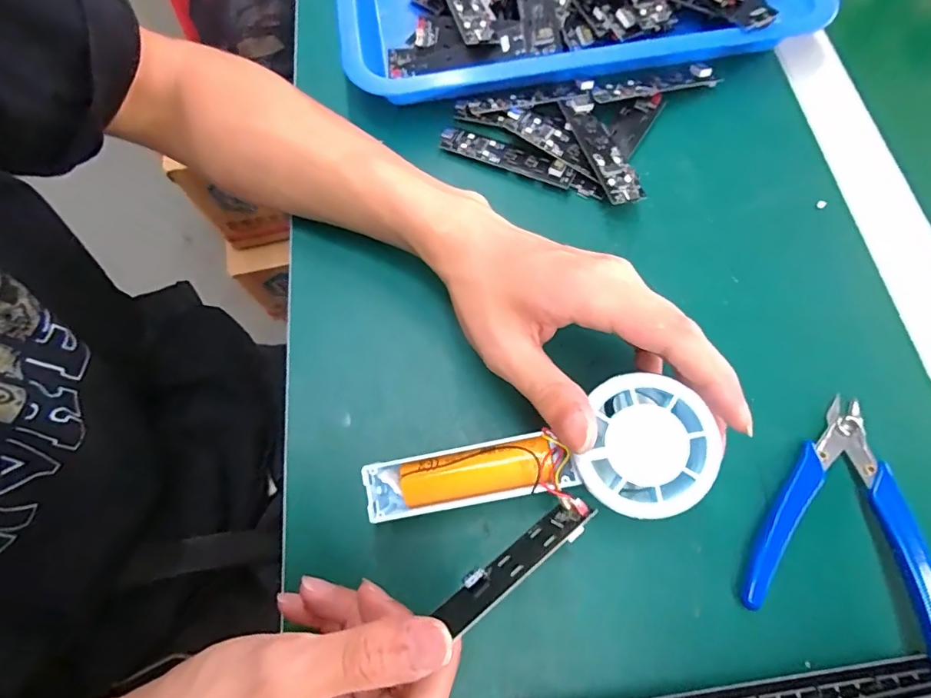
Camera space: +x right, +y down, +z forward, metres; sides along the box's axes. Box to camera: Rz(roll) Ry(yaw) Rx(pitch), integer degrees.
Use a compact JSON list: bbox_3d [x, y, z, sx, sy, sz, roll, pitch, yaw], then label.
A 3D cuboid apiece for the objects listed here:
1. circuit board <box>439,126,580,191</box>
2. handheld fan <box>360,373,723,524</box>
[{"bbox_3d":[0.026,-0.126,0.325,0.093,0.006,0.019,25,71,15],"label":"circuit board"},{"bbox_3d":[0.028,0.048,0.215,0.147,0.026,0.052,-13,72,20],"label":"handheld fan"}]

